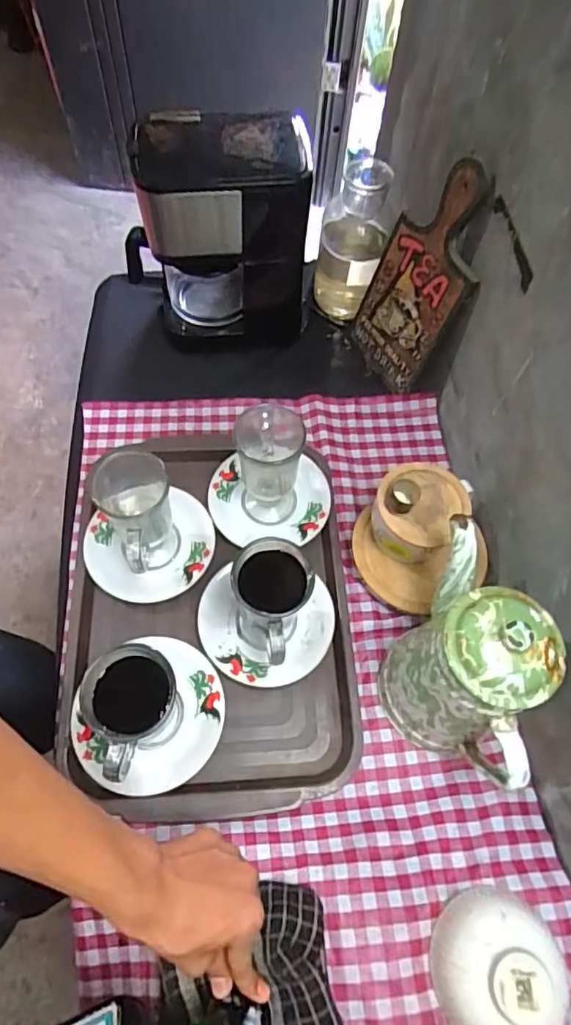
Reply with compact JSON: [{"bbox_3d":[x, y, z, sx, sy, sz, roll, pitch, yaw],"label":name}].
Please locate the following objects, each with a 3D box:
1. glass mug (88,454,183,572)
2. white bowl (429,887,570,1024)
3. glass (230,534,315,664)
[{"bbox_3d":[-0.148,0.008,0.586,0.064,0.139,0.087,-27,68,-16],"label":"glass mug"},{"bbox_3d":[0.171,0.368,0.447,0.090,0.060,0.106,25,64,9],"label":"white bowl"},{"bbox_3d":[-0.015,0.099,0.549,0.064,0.135,0.099,-7,64,-7],"label":"glass"}]

